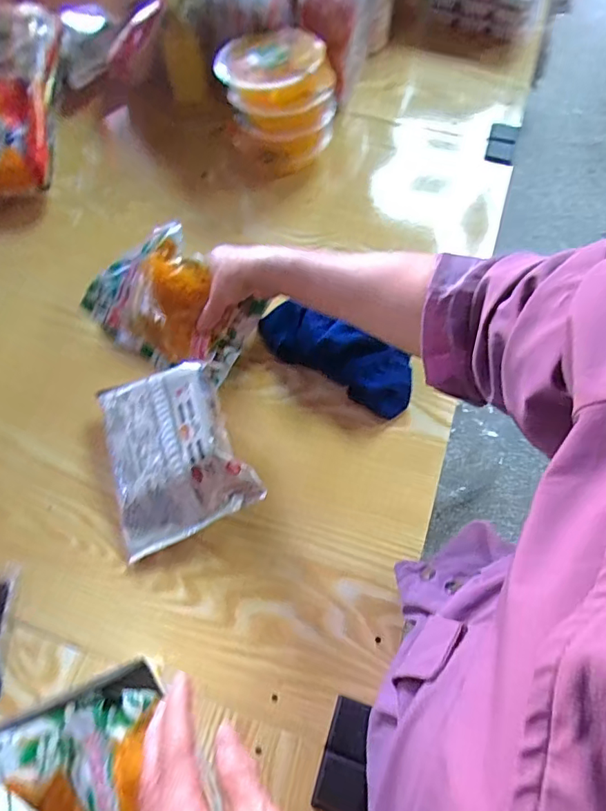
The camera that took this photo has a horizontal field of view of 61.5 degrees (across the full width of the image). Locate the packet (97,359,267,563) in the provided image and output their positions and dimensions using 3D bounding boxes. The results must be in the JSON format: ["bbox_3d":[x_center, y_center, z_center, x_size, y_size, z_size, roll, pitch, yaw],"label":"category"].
[{"bbox_3d":[-0.140,0.045,0.518,0.139,0.027,0.173,-26,78,4],"label":"packet"}]

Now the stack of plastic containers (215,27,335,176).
[{"bbox_3d":[-0.034,-0.434,0.726,0.145,0.110,0.137,38,71,17],"label":"stack of plastic containers"}]

